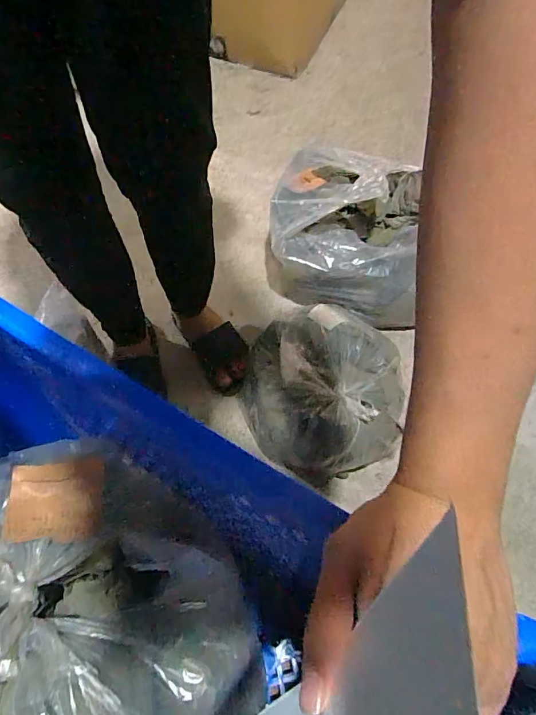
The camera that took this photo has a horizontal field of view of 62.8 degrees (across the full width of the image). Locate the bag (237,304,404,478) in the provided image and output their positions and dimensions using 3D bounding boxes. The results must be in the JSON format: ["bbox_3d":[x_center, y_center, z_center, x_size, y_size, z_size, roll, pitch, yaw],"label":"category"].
[{"bbox_3d":[0.093,0.060,0.818,0.292,0.168,0.266,17,61,6],"label":"bag"}]

